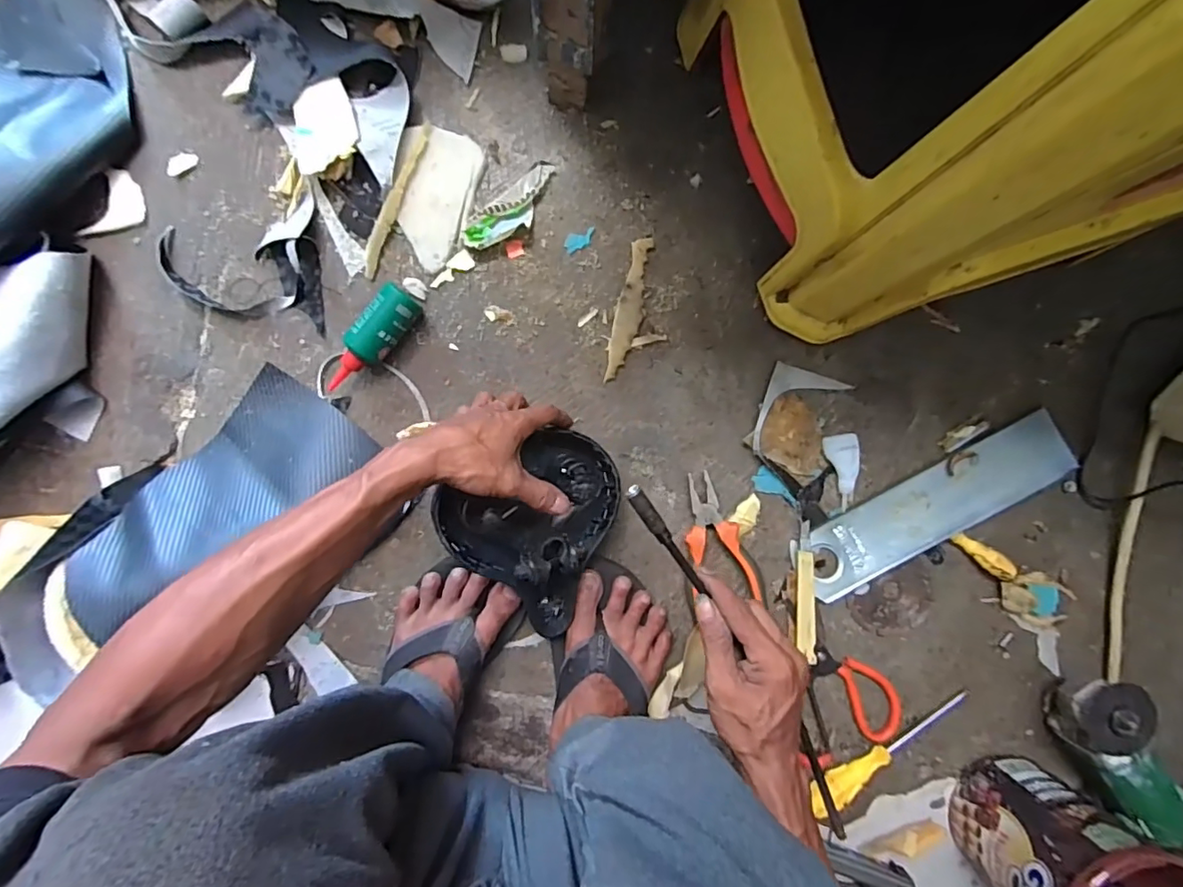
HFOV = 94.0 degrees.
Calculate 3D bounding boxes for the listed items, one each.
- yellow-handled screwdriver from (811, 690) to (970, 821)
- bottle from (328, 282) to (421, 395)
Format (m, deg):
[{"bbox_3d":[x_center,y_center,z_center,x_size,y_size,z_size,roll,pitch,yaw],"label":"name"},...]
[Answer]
[{"bbox_3d":[0.326,0.334,0.593,0.200,0.027,0.031,-28,94,-1],"label":"yellow-handled screwdriver"},{"bbox_3d":[-0.212,-0.102,0.540,0.042,0.039,0.130,36,91,-4],"label":"bottle"}]

